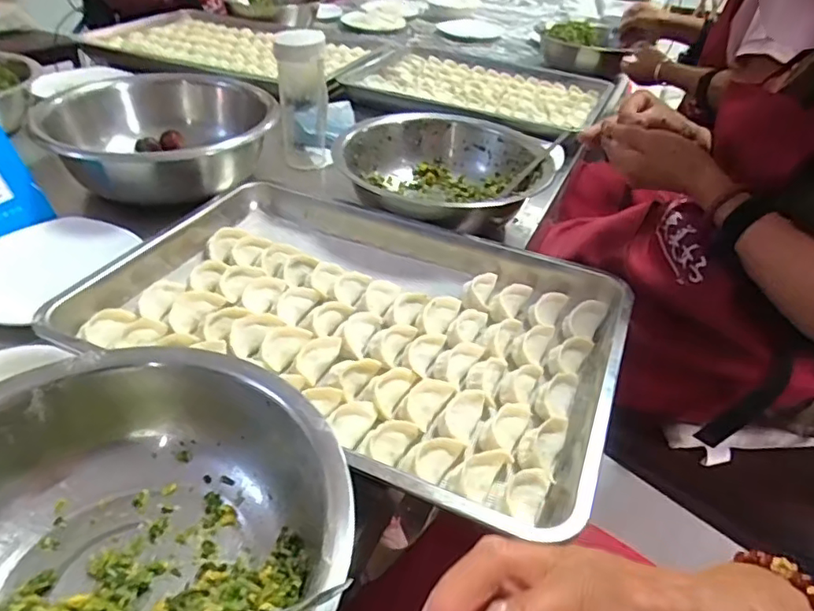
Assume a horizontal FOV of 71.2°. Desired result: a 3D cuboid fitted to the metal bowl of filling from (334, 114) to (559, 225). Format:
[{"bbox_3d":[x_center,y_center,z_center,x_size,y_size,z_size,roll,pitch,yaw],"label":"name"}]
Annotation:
[{"bbox_3d":[0.050,-0.174,0.778,0.267,0.089,0.282,3,39,-2],"label":"metal bowl of filling"}]

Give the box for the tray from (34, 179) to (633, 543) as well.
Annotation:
[{"bbox_3d":[-0.050,0.003,0.583,0.505,0.066,0.373,18,40,16],"label":"tray"}]

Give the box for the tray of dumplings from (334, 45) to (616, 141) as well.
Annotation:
[{"bbox_3d":[0.133,-0.450,1.162,0.516,0.027,0.399,18,40,16],"label":"tray of dumplings"}]

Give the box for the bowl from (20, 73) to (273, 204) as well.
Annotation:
[{"bbox_3d":[-0.330,-0.245,0.790,0.263,0.088,0.263,3,39,-2],"label":"bowl"}]

